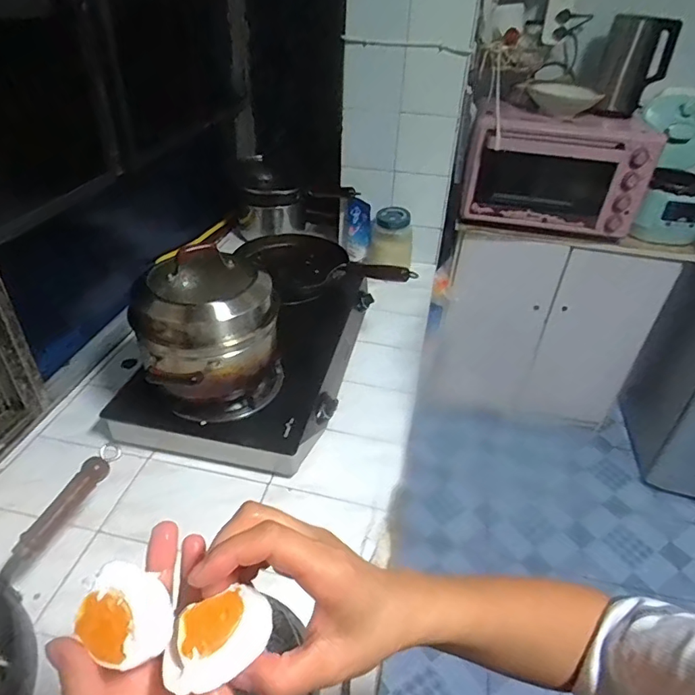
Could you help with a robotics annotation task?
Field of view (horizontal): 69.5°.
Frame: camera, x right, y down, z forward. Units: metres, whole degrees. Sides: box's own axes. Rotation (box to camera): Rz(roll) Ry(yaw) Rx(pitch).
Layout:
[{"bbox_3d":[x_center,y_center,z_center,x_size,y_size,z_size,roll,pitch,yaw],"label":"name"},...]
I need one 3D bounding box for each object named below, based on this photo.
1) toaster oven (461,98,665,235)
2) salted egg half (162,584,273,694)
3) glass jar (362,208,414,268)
[{"bbox_3d":[0.629,-0.555,1.542,0.542,0.311,0.336,7,37,4],"label":"toaster oven"},{"bbox_3d":[-0.071,0.152,0.268,0.056,0.023,0.038,-25,88,-43],"label":"salted egg half"},{"bbox_3d":[0.124,-0.295,1.378,0.110,0.149,0.110,3,37,-2],"label":"glass jar"}]

